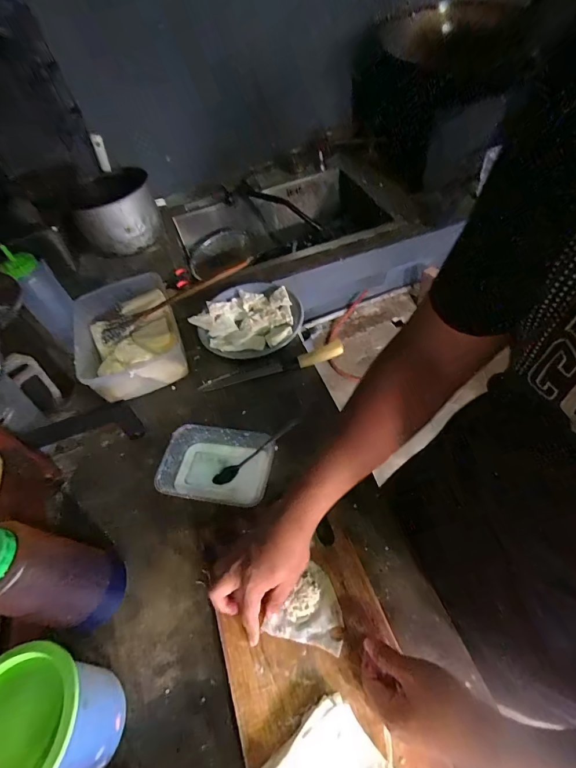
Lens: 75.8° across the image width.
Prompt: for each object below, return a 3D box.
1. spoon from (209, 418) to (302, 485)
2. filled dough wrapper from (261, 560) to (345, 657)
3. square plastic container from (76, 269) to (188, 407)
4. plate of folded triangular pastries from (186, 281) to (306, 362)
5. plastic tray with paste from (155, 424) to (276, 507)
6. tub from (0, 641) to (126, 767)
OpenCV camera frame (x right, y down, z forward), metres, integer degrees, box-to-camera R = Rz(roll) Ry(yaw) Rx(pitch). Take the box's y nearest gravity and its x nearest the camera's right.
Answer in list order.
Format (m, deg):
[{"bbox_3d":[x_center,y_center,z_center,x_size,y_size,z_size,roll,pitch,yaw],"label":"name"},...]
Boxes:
[{"bbox_3d":[-0.048,0.106,0.581,0.165,0.011,0.022,-37,51,2],"label":"spoon"},{"bbox_3d":[0.026,0.266,0.451,0.088,0.017,0.085,8,49,14],"label":"filled dough wrapper"},{"bbox_3d":[-0.326,-0.099,0.757,0.191,0.089,0.288,-22,53,-6],"label":"square plastic container"},{"bbox_3d":[-0.083,-0.134,0.785,0.208,0.051,0.211,-5,53,7],"label":"plate of folded triangular pastries"},{"bbox_3d":[-0.112,0.127,0.580,0.168,0.035,0.117,1,54,11],"label":"plastic tray with paste"},{"bbox_3d":[-0.233,0.335,0.355,0.103,0.142,0.121,-17,52,-2],"label":"tub"}]

